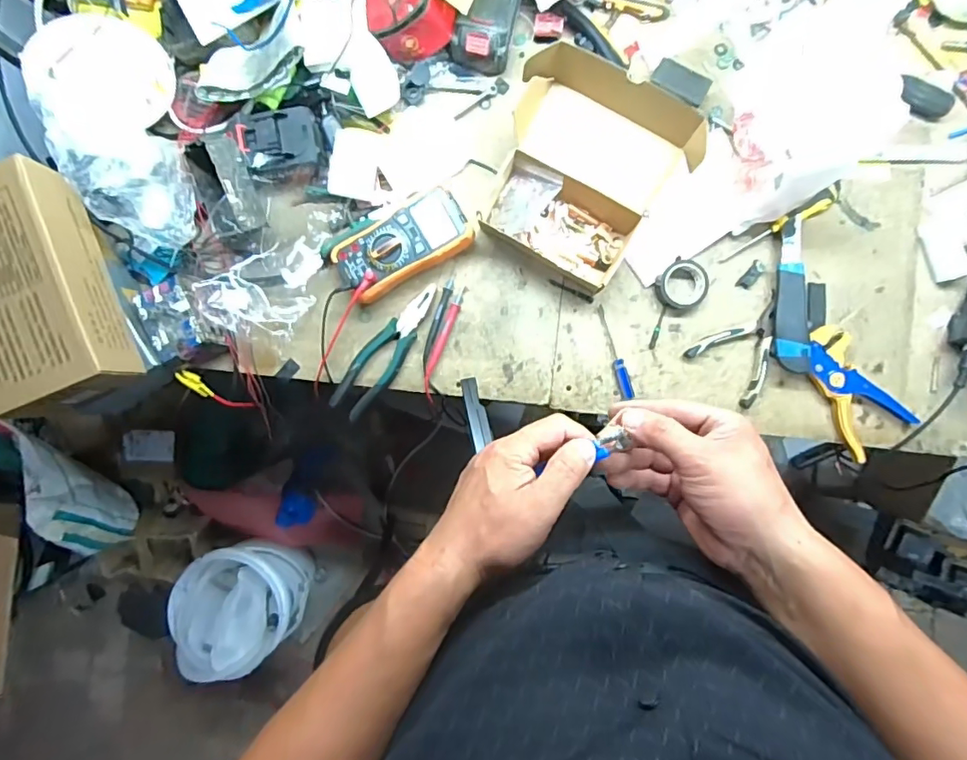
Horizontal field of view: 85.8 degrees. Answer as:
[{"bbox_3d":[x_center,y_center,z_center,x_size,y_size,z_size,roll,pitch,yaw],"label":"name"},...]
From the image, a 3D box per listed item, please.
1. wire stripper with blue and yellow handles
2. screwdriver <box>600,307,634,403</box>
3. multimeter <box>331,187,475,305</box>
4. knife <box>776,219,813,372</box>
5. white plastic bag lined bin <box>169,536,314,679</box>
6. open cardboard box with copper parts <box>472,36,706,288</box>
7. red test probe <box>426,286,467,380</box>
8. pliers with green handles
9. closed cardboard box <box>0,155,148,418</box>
[{"bbox_3d":[0.458,0.012,0.654,0.085,0.027,0.157,-34,88,3],"label":"wire stripper with blue and yellow handles"},{"bbox_3d":[0.171,-0.036,0.673,0.017,0.011,0.125,-15,89,3],"label":"screwdriver"},{"bbox_3d":[-0.104,-0.174,0.661,0.170,0.034,0.094,-29,88,3],"label":"multimeter"},{"bbox_3d":[0.386,-0.107,0.654,0.043,0.032,0.192,-2,89,3],"label":"knife"},{"bbox_3d":[-0.560,0.518,1.253,0.261,0.250,0.256,0,89,3],"label":"white plastic bag lined bin"},{"bbox_3d":[0.116,-0.244,0.623,0.194,0.117,0.205,30,91,3],"label":"open cardboard box with copper parts"},{"bbox_3d":[-0.049,-0.062,0.679,0.014,0.009,0.125,23,91,3],"label":"red test probe"},{"bbox_3d":[-0.124,-0.041,0.669,0.053,0.020,0.194,38,92,3],"label":"pliers with green handles"},{"bbox_3d":[-0.504,-0.097,0.591,0.137,0.086,0.262,-18,88,3],"label":"closed cardboard box"}]

